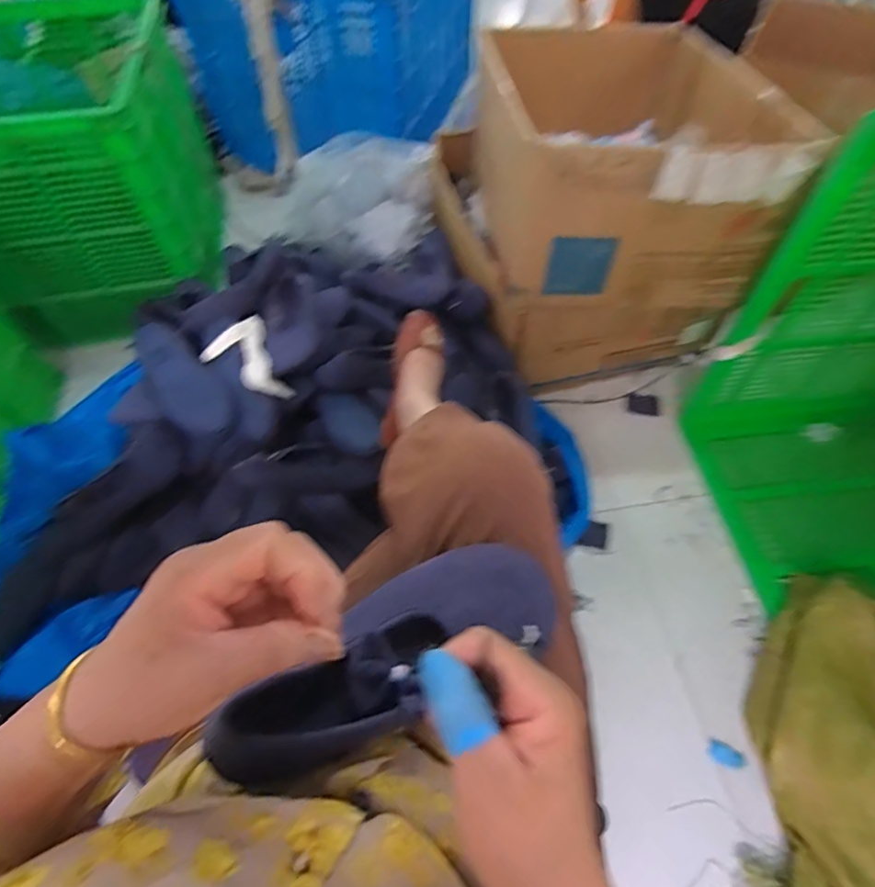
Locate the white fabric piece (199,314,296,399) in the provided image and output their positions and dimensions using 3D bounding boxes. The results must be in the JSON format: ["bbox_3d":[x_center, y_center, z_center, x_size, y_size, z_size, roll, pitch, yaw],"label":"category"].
[{"bbox_3d":[-0.337,-0.136,0.925,0.112,0.067,0.162,-24,59,-15],"label":"white fabric piece"}]

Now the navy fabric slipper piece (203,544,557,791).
[{"bbox_3d":[-0.033,0.146,0.363,0.242,0.046,0.093,-29,61,-14],"label":"navy fabric slipper piece"}]

